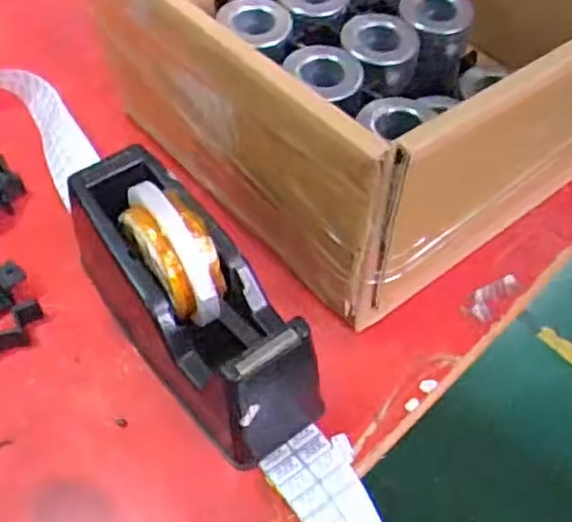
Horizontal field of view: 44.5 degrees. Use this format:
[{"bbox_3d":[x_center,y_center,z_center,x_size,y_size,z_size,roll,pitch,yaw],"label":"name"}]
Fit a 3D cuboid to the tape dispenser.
[{"bbox_3d":[-0.062,0.021,0.440,0.074,0.108,0.202,-32,62,-22],"label":"tape dispenser"}]

